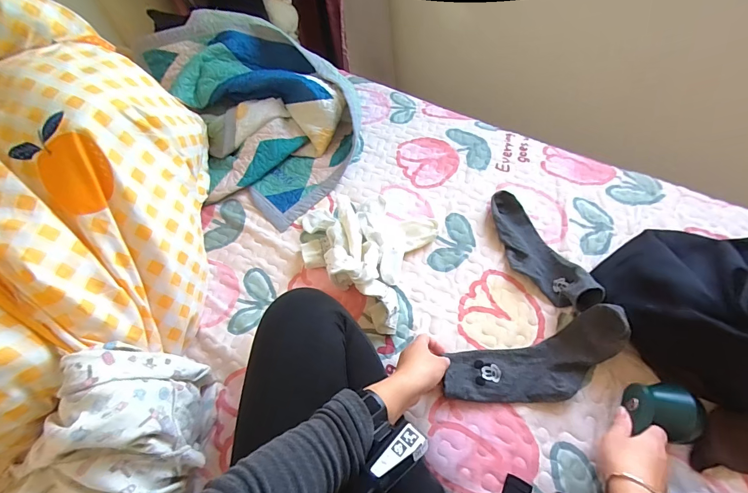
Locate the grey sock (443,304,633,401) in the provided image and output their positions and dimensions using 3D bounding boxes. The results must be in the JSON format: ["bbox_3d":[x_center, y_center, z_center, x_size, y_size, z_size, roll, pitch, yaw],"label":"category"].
[{"bbox_3d":[0.231,0.170,0.528,0.253,0.059,0.091,-22,57,6],"label":"grey sock"}]

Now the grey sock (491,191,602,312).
[{"bbox_3d":[0.264,-0.002,0.611,0.074,0.066,0.249,-16,57,-5],"label":"grey sock"}]

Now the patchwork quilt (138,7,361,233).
[{"bbox_3d":[-0.246,-0.308,0.810,0.374,0.157,0.531,-26,58,-12],"label":"patchwork quilt"}]

